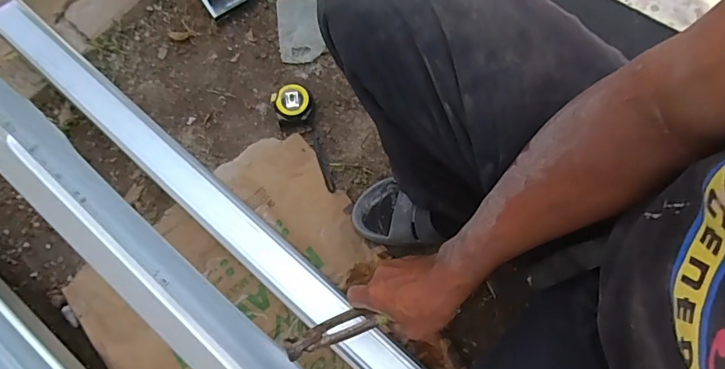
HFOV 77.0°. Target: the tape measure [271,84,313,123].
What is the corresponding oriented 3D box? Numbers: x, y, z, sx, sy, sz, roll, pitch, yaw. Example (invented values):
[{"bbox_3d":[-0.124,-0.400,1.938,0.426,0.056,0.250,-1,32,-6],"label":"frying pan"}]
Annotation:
[{"bbox_3d":[-0.120,-0.136,0.793,0.062,0.042,0.059,-1,72,2],"label":"tape measure"}]

